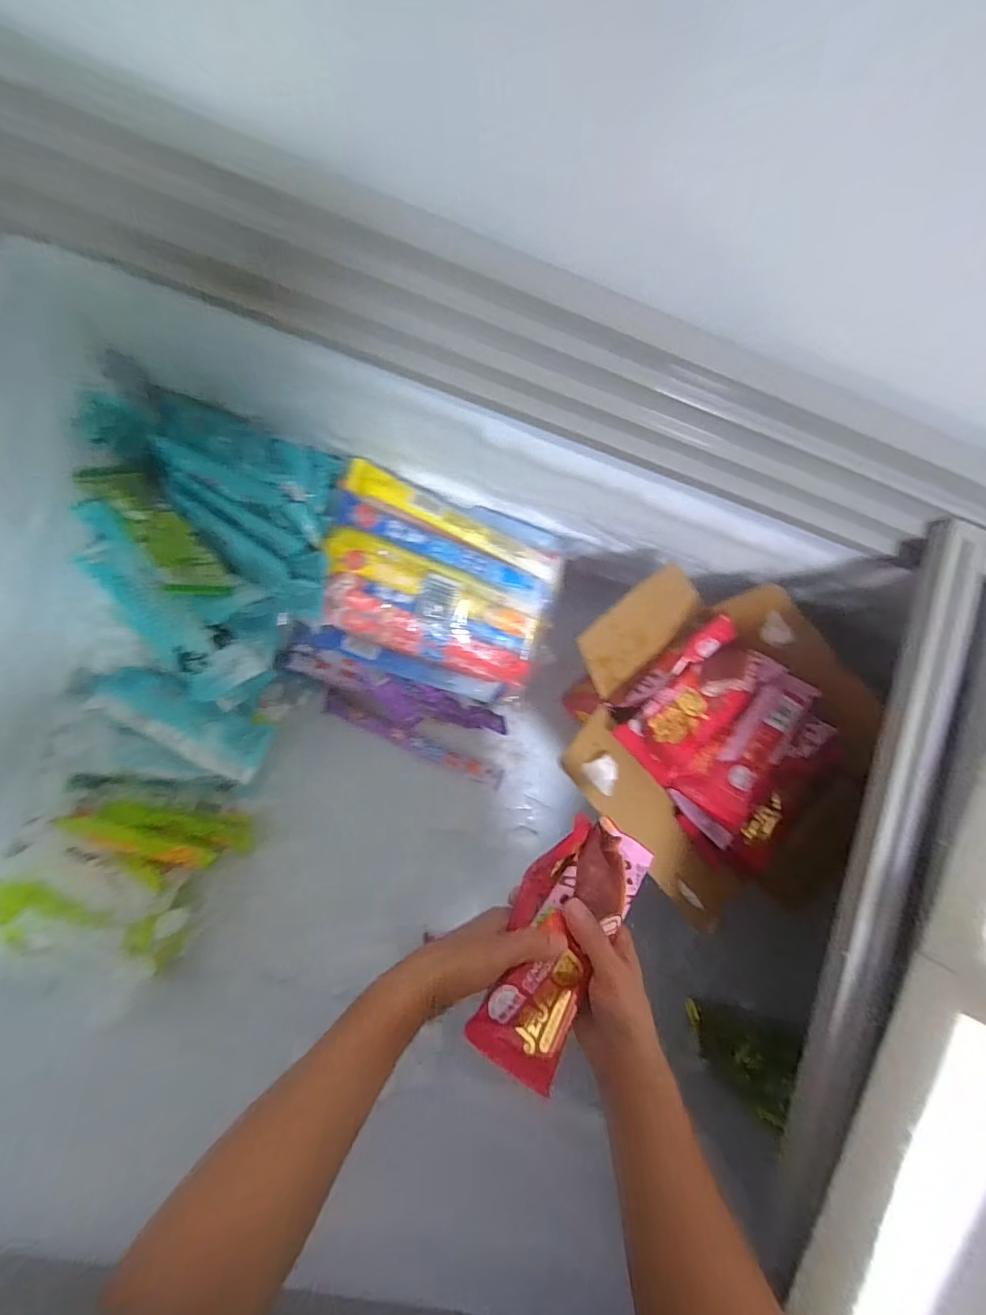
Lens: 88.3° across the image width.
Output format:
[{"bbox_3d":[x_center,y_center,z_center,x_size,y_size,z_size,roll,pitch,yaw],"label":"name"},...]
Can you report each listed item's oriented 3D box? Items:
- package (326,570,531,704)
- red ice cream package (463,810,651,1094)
[{"bbox_3d":[-0.070,-0.021,0.591,0.248,0.045,0.057,23,84,-7],"label":"package"},{"bbox_3d":[0.059,0.224,0.407,0.085,0.039,0.190,34,66,-6],"label":"red ice cream package"}]

